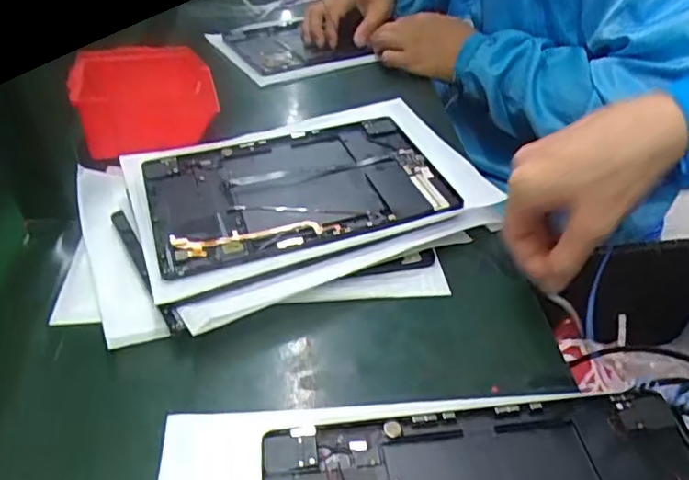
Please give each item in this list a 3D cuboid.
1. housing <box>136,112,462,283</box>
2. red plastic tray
[{"bbox_3d":[-0.040,-0.045,0.487,0.236,0.008,0.154,-14,44,-14],"label":"housing"},{"bbox_3d":[-0.191,-0.139,0.570,0.136,0.100,0.026,-20,9,-29],"label":"red plastic tray"}]

